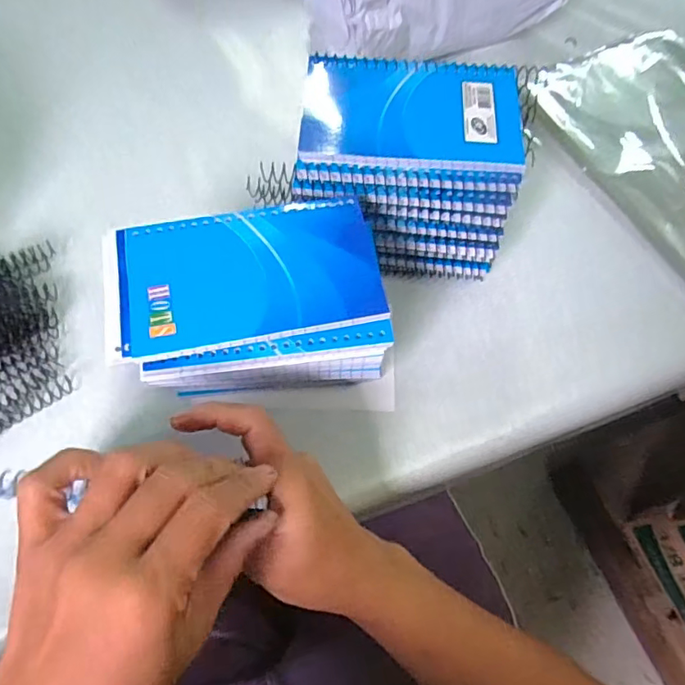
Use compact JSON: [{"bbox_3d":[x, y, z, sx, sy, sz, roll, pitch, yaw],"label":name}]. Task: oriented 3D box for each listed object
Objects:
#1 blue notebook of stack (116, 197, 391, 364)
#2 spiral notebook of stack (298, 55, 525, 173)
[{"bbox_3d":[-0.049,-0.037,0.290,0.135,0.005,0.080,-10,66,-6],"label":"blue notebook of stack"},{"bbox_3d":[0.042,-0.140,0.329,0.128,0.006,0.081,4,66,0],"label":"spiral notebook of stack"}]

